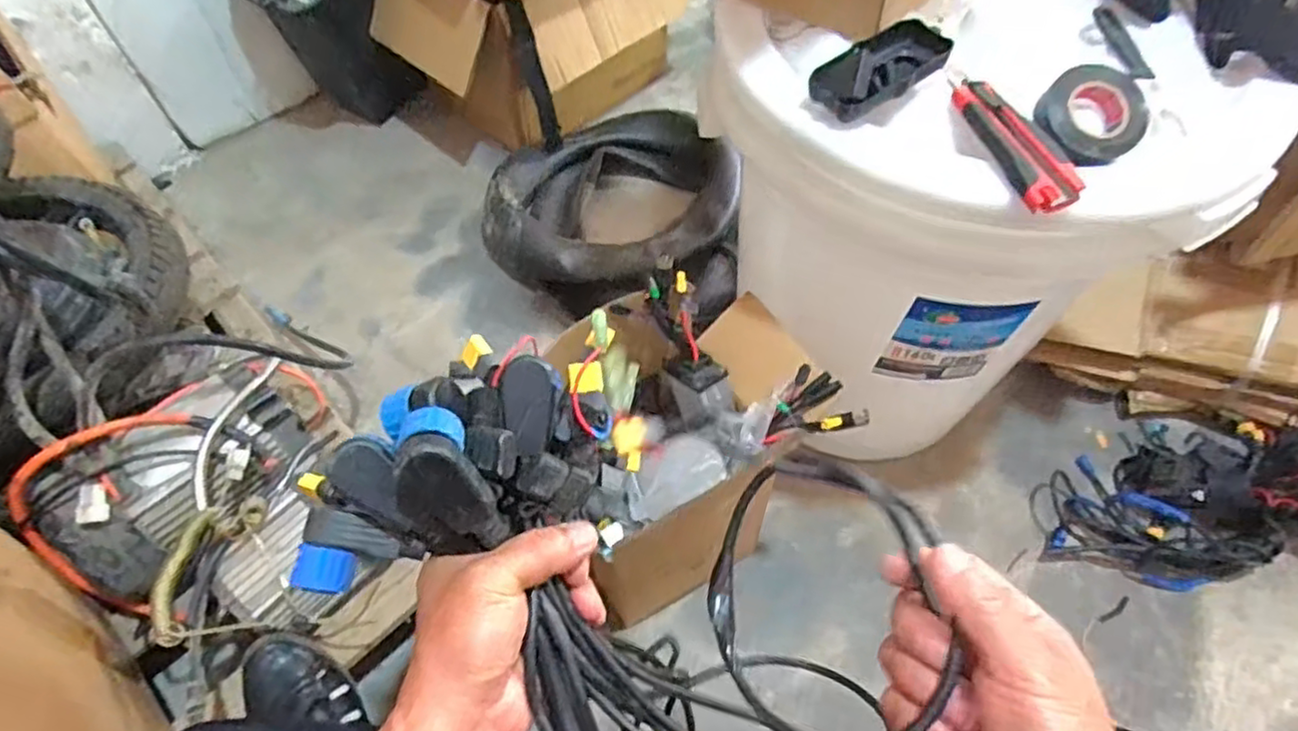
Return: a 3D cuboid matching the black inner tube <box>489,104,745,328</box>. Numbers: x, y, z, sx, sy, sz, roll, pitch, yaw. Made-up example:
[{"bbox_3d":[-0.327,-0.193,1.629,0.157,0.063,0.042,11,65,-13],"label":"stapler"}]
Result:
[{"bbox_3d":[-0.060,-0.270,1.159,0.409,0.104,0.388,-1,58,1],"label":"black inner tube"}]

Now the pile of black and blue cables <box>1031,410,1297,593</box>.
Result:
[{"bbox_3d":[0.669,0.140,0.827,0.354,0.168,0.202,-9,58,-4],"label":"pile of black and blue cables"}]

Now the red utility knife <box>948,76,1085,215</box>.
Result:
[{"bbox_3d":[0.256,-0.159,0.485,0.034,0.018,0.131,-10,57,-6],"label":"red utility knife"}]

